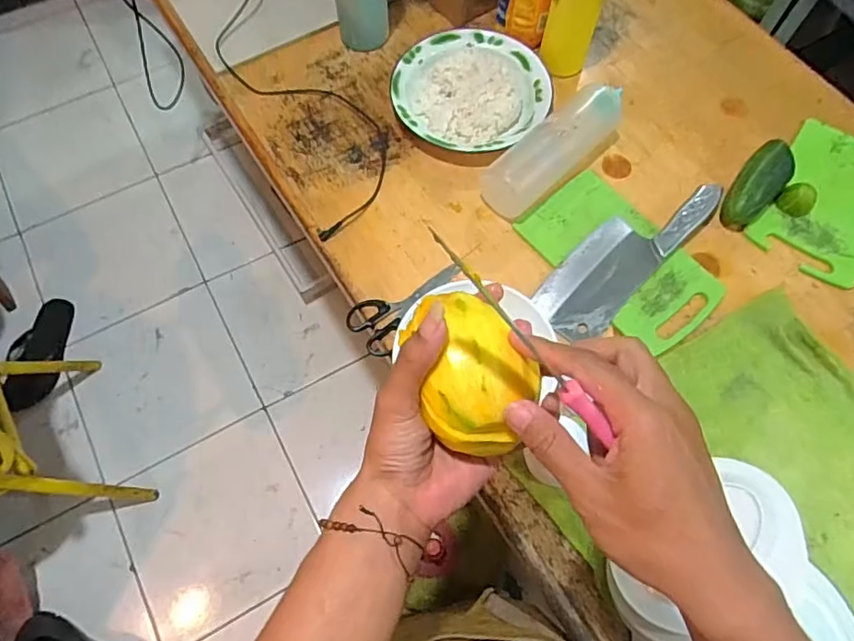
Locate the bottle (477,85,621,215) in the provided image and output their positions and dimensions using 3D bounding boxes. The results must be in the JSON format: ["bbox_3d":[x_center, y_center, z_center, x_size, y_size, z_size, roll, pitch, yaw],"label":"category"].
[{"bbox_3d":[0.163,-0.223,0.708,0.215,0.090,0.063,-42,74,-15],"label":"bottle"}]

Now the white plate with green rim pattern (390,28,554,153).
[{"bbox_3d":[0.061,-0.315,0.761,0.207,0.036,0.203,-1,66,1],"label":"white plate with green rim pattern"}]

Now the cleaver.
[{"bbox_3d":[0.241,-0.086,0.676,0.087,0.035,0.268,42,74,15],"label":"cleaver"}]

